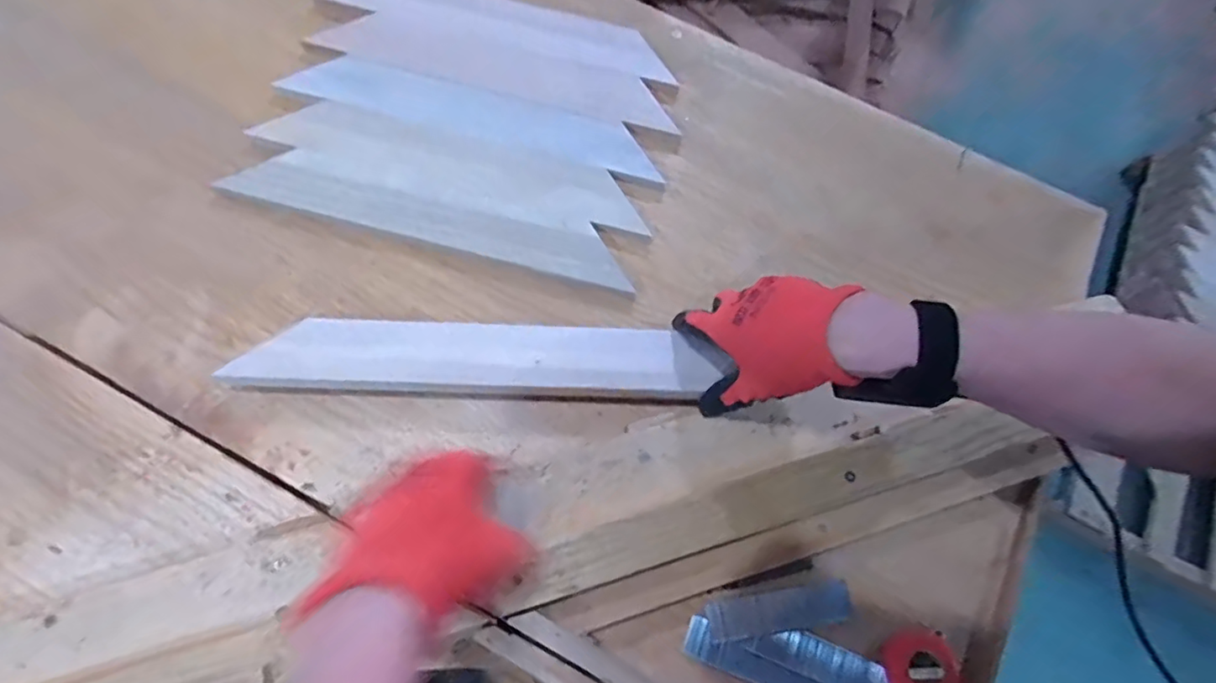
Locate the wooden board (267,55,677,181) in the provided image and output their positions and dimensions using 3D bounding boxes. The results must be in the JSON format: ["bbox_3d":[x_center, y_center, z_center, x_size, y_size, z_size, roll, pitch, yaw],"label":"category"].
[{"bbox_3d":[-0.129,-0.221,0.569,0.364,0.019,0.064,15,72,4],"label":"wooden board"}]

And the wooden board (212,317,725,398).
[{"bbox_3d":[-0.108,0.012,0.493,0.375,0.022,0.065,1,72,-2],"label":"wooden board"}]

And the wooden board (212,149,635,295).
[{"bbox_3d":[-0.156,-0.115,0.536,0.358,0.008,0.062,16,72,4],"label":"wooden board"}]

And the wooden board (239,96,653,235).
[{"bbox_3d":[-0.144,-0.167,0.556,0.375,0.012,0.070,15,72,4],"label":"wooden board"}]

